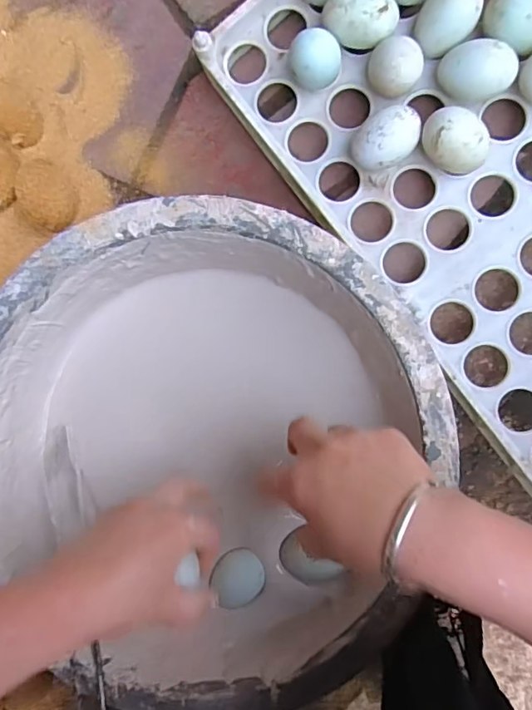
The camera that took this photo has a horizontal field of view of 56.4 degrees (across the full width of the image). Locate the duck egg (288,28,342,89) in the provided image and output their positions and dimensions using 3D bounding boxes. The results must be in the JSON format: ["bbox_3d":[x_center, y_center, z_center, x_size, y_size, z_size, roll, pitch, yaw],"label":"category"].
[{"bbox_3d":[0.042,-0.244,0.420,0.040,0.047,0.038,-2,88,10],"label":"duck egg"}]

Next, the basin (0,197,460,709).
[{"bbox_3d":[-0.060,0.078,0.409,0.367,0.099,0.373,0,88,10],"label":"basin"}]

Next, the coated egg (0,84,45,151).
[{"bbox_3d":[-0.245,-0.233,0.482,0.056,0.045,0.050,39,94,8],"label":"coated egg"}]

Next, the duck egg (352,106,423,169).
[{"bbox_3d":[0.102,-0.177,0.414,0.058,0.042,0.039,-29,83,8],"label":"duck egg"}]

